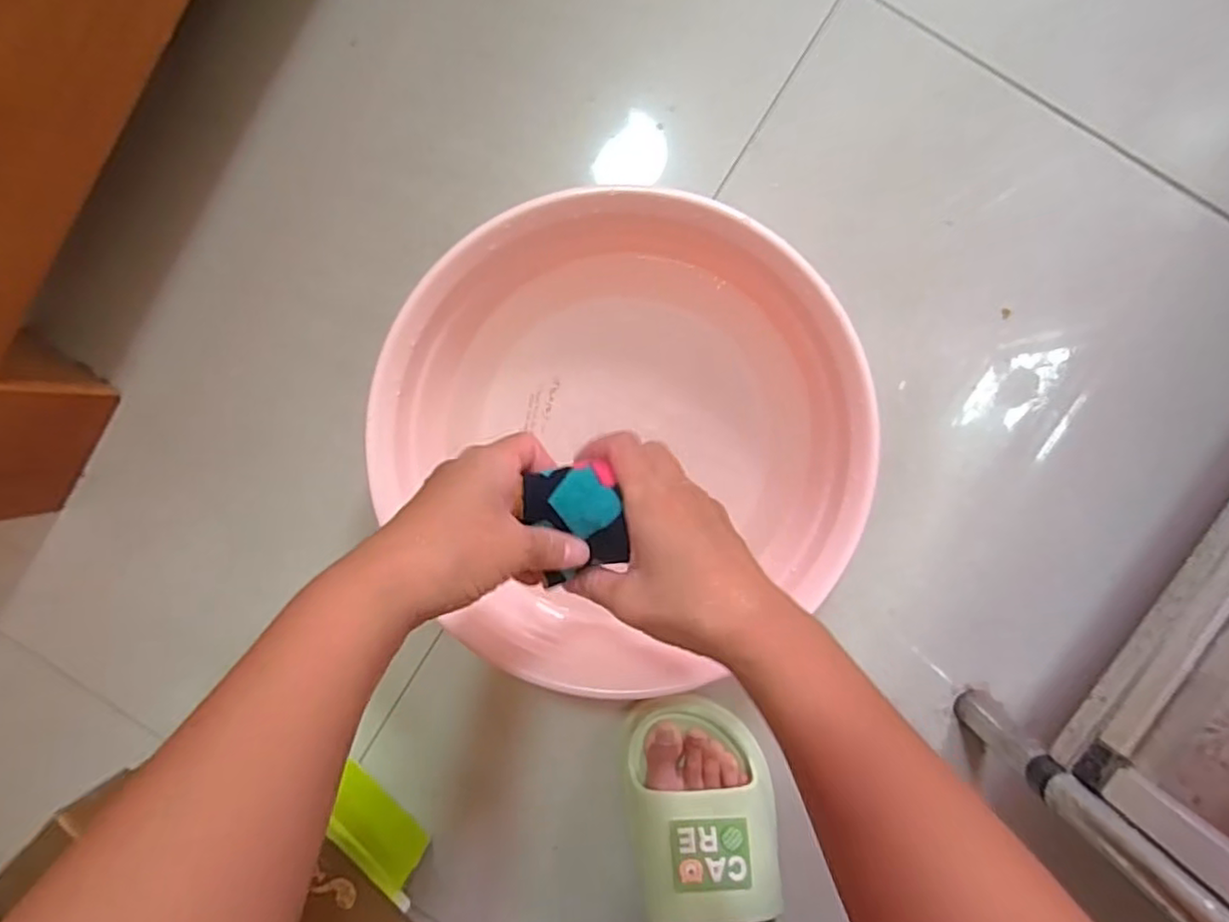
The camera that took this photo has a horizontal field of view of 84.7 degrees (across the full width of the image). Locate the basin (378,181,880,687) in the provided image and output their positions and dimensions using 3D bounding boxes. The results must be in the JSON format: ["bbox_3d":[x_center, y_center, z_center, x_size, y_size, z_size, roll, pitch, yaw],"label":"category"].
[{"bbox_3d":[0.002,-0.019,0.474,0.301,0.111,0.293,0,93,3],"label":"basin"}]

